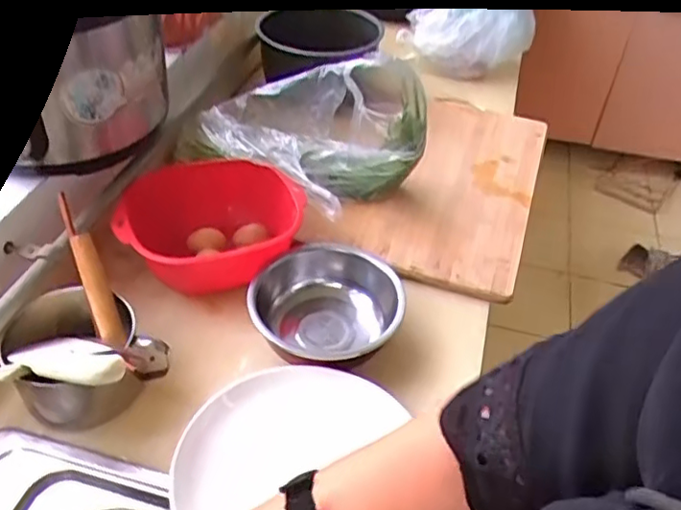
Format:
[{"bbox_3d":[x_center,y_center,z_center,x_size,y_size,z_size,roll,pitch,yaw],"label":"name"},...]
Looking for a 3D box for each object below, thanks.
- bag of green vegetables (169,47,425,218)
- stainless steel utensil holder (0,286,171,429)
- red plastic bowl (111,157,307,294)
[{"bbox_3d":[-0.065,-0.202,0.910,0.187,0.210,0.332,-30,52,-31],"label":"bag of green vegetables"},{"bbox_3d":[-0.283,0.106,0.692,0.144,0.101,0.124,-22,48,-25],"label":"stainless steel utensil holder"},{"bbox_3d":[-0.168,-0.040,0.870,0.221,0.111,0.221,2,42,-2],"label":"red plastic bowl"}]

